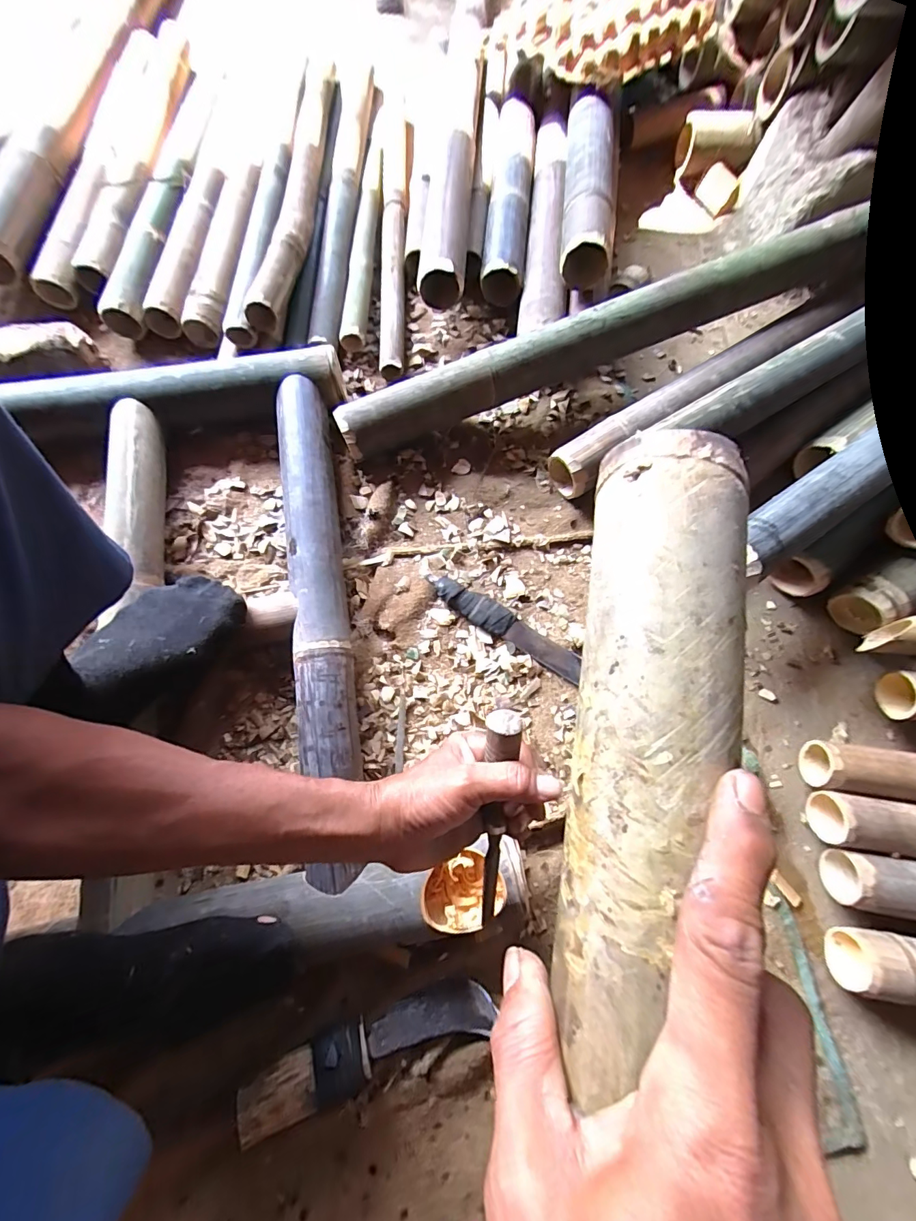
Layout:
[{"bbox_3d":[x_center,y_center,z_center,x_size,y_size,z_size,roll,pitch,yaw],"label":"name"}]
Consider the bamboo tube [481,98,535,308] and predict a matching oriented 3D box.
[{"bbox_3d":[0.088,-0.692,0.755,0.065,0.057,0.424,6,72,0],"label":"bamboo tube"}]

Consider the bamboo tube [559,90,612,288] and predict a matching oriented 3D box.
[{"bbox_3d":[0.195,-0.641,0.676,0.068,0.059,0.348,7,72,0],"label":"bamboo tube"}]

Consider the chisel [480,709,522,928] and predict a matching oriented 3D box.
[{"bbox_3d":[0.031,0.175,0.362,0.023,0.224,0.021,0,28,-2],"label":"chisel"}]

